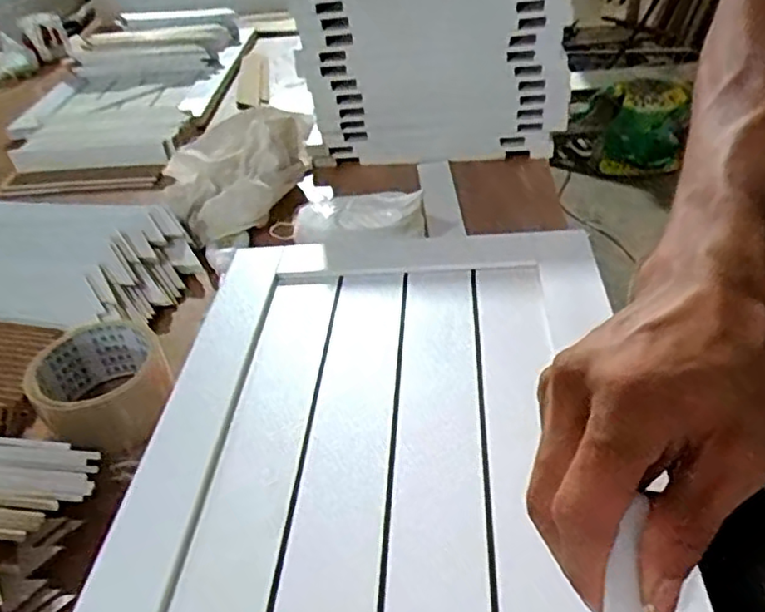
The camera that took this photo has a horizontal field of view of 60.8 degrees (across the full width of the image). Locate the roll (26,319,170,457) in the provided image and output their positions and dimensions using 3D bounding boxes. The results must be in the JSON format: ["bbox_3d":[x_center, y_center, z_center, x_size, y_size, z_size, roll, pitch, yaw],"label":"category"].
[{"bbox_3d":[-0.197,0.056,0.459,0.084,0.053,0.080,-4,38,3],"label":"roll"}]

